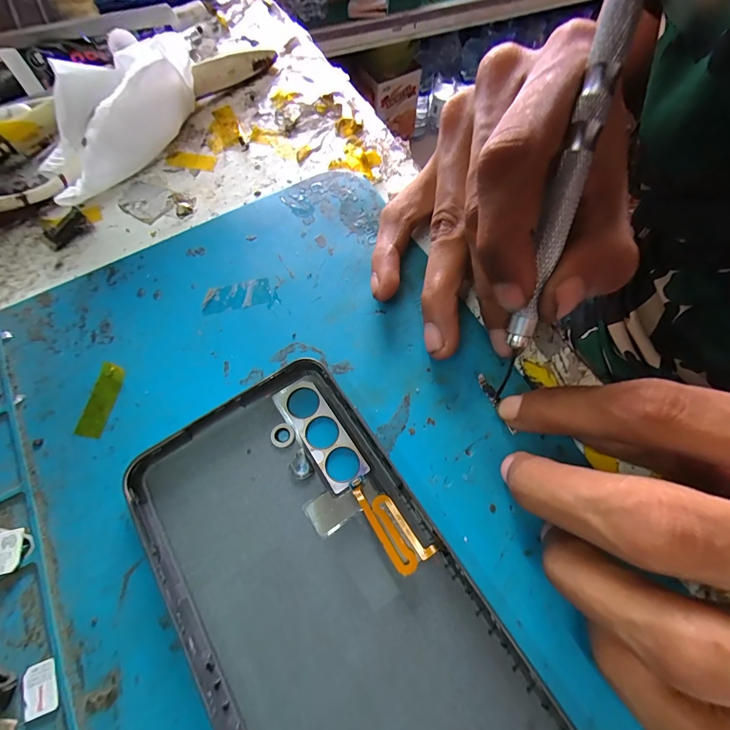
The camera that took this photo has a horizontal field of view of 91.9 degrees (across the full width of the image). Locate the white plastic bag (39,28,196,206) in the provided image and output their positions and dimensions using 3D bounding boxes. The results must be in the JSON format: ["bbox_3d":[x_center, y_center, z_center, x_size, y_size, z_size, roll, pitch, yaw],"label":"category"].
[{"bbox_3d":[-0.123,-0.120,0.169,0.050,0.032,0.093,22,70,10],"label":"white plastic bag"}]

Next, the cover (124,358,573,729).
[{"bbox_3d":[-0.006,0.078,0.098,0.077,0.006,0.161,-32,70,-11],"label":"cover"}]

